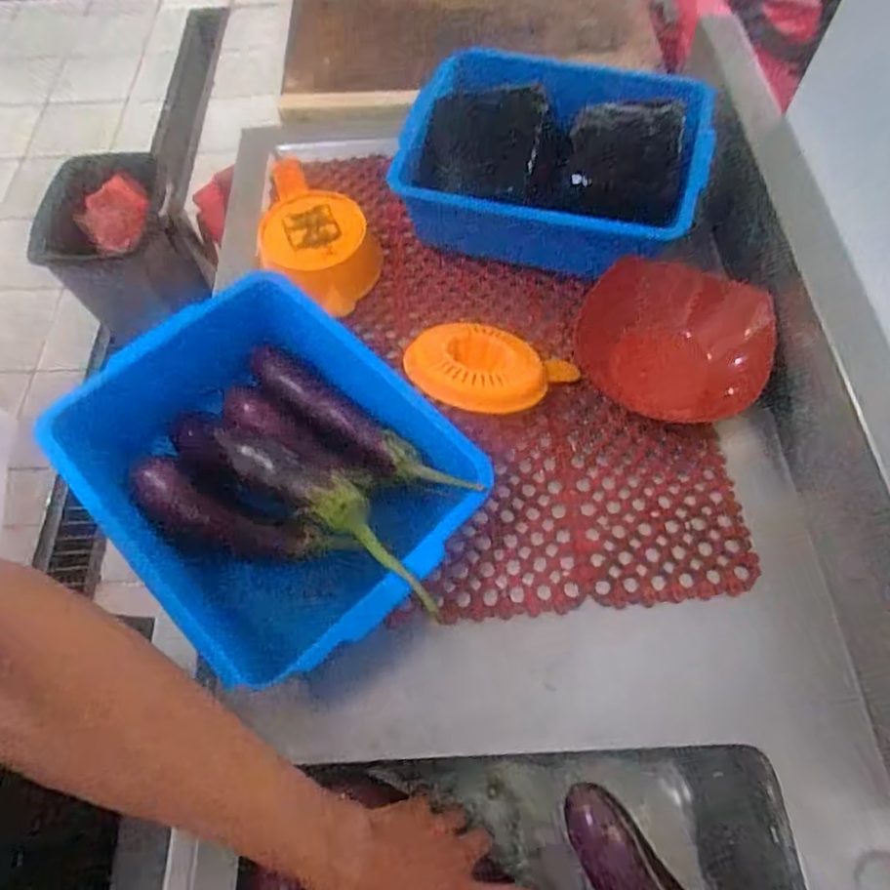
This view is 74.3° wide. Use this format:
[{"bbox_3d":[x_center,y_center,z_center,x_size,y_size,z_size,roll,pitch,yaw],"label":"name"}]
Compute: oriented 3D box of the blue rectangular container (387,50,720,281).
[{"bbox_3d":[0.109,-0.297,0.643,0.301,0.122,0.220,16,65,11],"label":"blue rectangular container"}]

